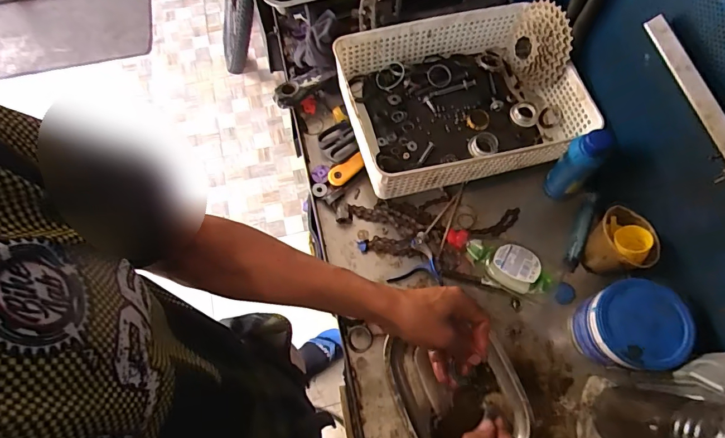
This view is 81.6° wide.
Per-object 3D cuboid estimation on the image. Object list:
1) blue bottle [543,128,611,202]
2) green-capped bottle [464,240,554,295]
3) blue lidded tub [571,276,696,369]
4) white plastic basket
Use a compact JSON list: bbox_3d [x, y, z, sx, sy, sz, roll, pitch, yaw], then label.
[{"bbox_3d":[0.294,-0.071,0.587,0.037,0.155,0.044,-41,72,-13],"label":"blue bottle"},{"bbox_3d":[0.208,0.065,0.598,0.123,0.039,0.055,31,63,15],"label":"green-capped bottle"},{"bbox_3d":[0.332,0.136,0.527,0.097,0.089,0.101,-1,68,2],"label":"blue lidded tub"},{"bbox_3d":[0.144,-0.181,0.627,0.330,0.087,0.246,-15,68,-3],"label":"white plastic basket"}]

